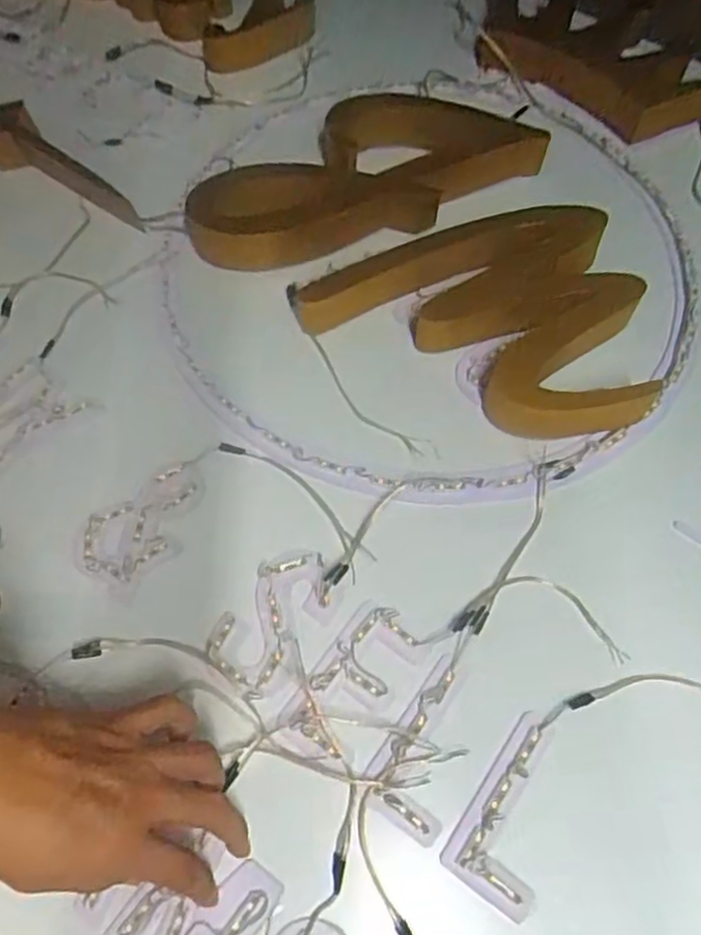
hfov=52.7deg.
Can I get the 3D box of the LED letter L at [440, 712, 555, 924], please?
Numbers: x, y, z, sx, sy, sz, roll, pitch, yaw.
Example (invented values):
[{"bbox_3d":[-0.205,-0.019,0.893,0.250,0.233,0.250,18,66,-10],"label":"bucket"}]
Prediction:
[{"bbox_3d":[0.108,0.216,0.445,0.058,0.008,0.109,32,65,15],"label":"LED letter L"}]

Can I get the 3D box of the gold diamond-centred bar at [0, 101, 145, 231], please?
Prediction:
[{"bbox_3d":[-0.430,-0.399,0.740,0.576,0.036,0.055,36,67,16],"label":"gold diamond-centred bar"}]

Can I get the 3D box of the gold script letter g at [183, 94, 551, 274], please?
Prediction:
[{"bbox_3d":[0.009,-0.281,0.686,0.342,0.048,0.156,-29,66,-16],"label":"gold script letter g"}]

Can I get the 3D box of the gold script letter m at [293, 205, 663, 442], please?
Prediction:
[{"bbox_3d":[0.106,-0.114,0.592,0.274,0.043,0.214,-12,63,-8],"label":"gold script letter m"}]

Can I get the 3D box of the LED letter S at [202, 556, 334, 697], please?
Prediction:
[{"bbox_3d":[-0.054,0.106,0.498,0.059,0.004,0.106,31,65,14],"label":"LED letter S"}]

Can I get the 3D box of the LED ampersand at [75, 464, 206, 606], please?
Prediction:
[{"bbox_3d":[-0.151,0.041,0.527,0.067,0.006,0.108,38,67,17],"label":"LED ampersand"}]

